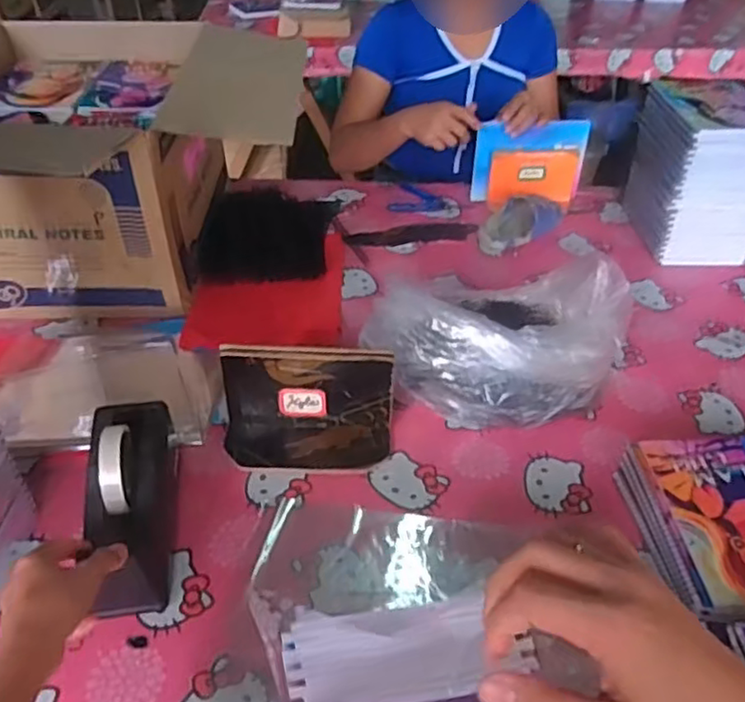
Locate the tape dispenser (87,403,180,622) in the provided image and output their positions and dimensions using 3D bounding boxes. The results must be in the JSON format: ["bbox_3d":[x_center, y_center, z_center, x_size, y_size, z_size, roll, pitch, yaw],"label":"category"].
[{"bbox_3d":[-0.242,0.150,0.665,0.075,0.118,0.214,-7,42,-11],"label":"tape dispenser"}]

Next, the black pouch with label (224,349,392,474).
[{"bbox_3d":[-0.075,0.066,0.763,0.199,0.116,0.085,2,42,-1],"label":"black pouch with label"}]

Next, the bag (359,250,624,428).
[{"bbox_3d":[0.161,-0.035,0.863,0.301,0.144,0.252,15,43,13],"label":"bag"}]

